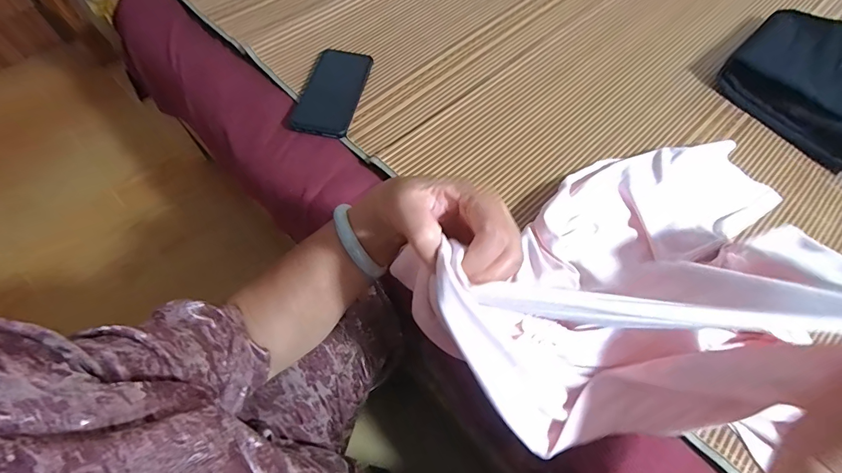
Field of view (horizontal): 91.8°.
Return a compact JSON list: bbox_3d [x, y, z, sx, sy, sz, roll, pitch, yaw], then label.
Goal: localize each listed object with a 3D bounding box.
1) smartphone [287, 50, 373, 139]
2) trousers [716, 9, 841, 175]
[{"bbox_3d":[-0.129,-0.211,0.590,0.085,0.015,0.161,11,62,4],"label":"smartphone"},{"bbox_3d":[0.632,-0.216,0.575,0.245,0.082,0.318,-40,70,-21],"label":"trousers"}]

